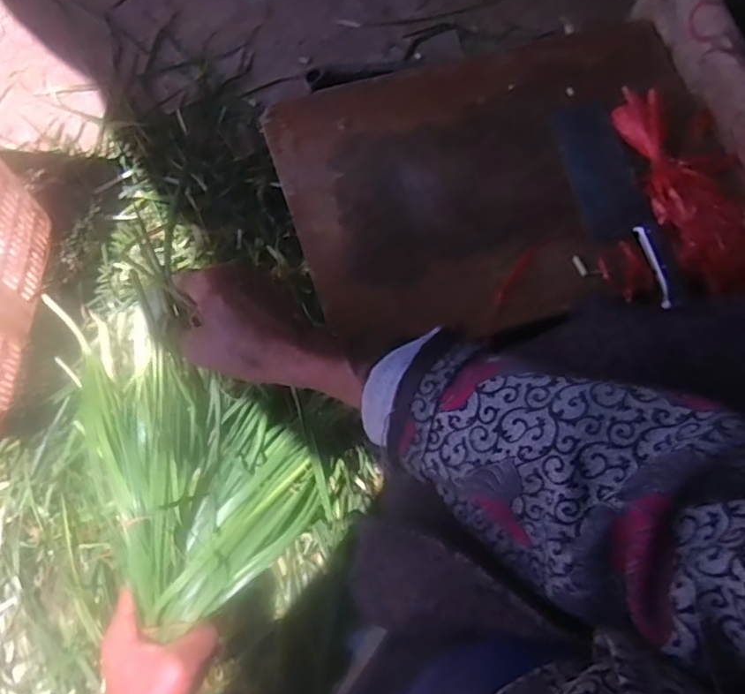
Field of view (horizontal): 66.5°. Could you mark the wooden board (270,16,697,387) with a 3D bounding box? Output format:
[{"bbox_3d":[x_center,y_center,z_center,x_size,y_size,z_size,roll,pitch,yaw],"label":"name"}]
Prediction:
[{"bbox_3d":[0.160,-0.201,0.661,0.500,0.028,0.340,-18,74,-6],"label":"wooden board"}]

